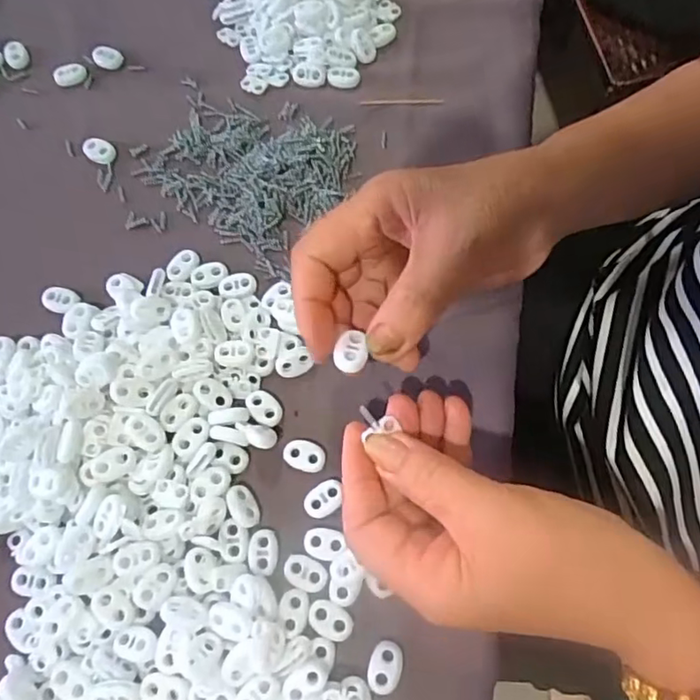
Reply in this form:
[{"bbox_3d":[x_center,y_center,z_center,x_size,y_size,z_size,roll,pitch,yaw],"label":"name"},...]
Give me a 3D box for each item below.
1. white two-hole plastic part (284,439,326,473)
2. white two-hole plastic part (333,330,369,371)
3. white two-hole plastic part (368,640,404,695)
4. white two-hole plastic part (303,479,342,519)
[{"bbox_3d":[-0.024,0.056,0.305,0.022,0.004,0.016,17,72,9],"label":"white two-hole plastic part"},{"bbox_3d":[0.001,0.001,0.255,0.014,0.004,0.018,6,71,4],"label":"white two-hole plastic part"},{"bbox_3d":[0.017,0.149,0.268,0.015,0.004,0.022,14,71,8],"label":"white two-hole plastic part"},{"bbox_3d":[-0.014,0.077,0.295,0.021,0.004,0.016,-30,71,-7],"label":"white two-hole plastic part"}]

